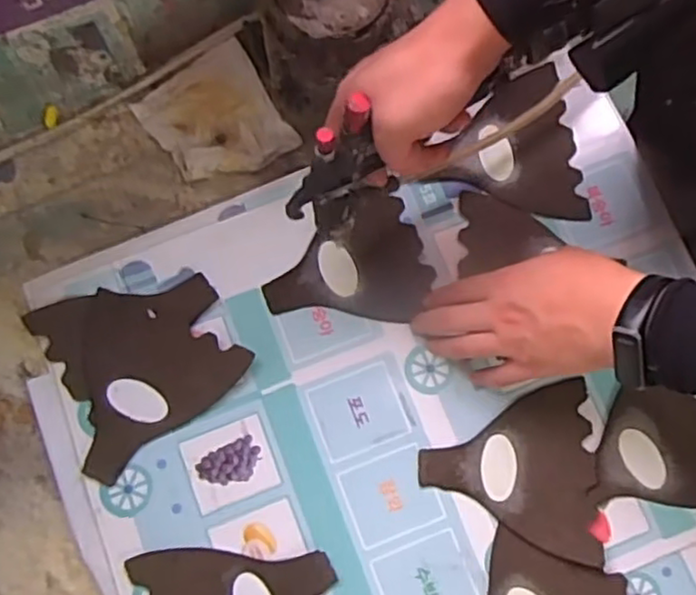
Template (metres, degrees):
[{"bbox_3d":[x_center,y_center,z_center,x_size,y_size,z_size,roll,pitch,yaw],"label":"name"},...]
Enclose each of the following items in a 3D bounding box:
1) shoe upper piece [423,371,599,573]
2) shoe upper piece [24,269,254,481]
[{"bbox_3d":[0.126,0.135,0.527,0.134,0.006,0.132,-1,79,-2],"label":"shoe upper piece"},{"bbox_3d":[-0.161,0.049,0.536,0.140,0.011,0.138,-24,81,-6],"label":"shoe upper piece"}]

